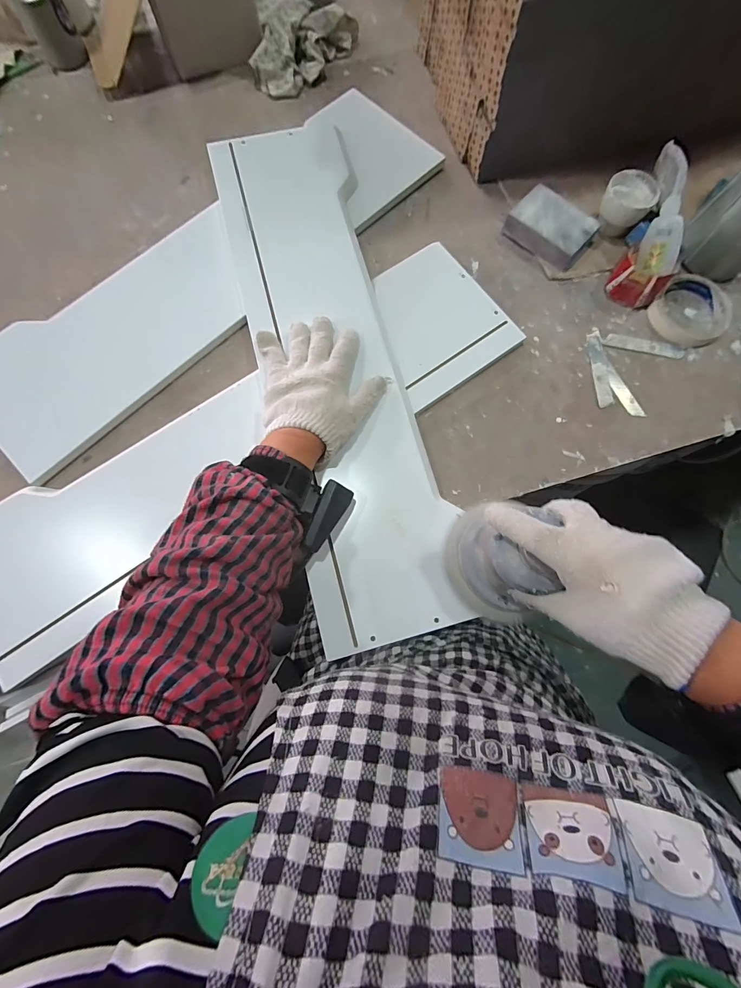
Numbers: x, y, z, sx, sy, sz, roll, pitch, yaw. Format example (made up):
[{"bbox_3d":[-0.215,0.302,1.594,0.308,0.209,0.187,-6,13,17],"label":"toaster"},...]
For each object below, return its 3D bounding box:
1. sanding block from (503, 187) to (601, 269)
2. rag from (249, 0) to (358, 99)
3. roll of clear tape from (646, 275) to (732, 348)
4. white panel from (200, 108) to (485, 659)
[{"bbox_3d":[0.228,-0.336,0.488,0.098,0.031,0.074,39,77,8],"label":"sanding block"},{"bbox_3d":[-0.094,-0.656,0.554,0.144,0.044,0.170,4,74,-1],"label":"rag"},{"bbox_3d":[0.396,-0.225,0.470,0.087,0.016,0.095,1,75,-2],"label":"roll of clear tape"},{"bbox_3d":[-0.048,-0.165,0.435,0.156,0.014,0.641,-14,77,-6],"label":"white panel"}]

